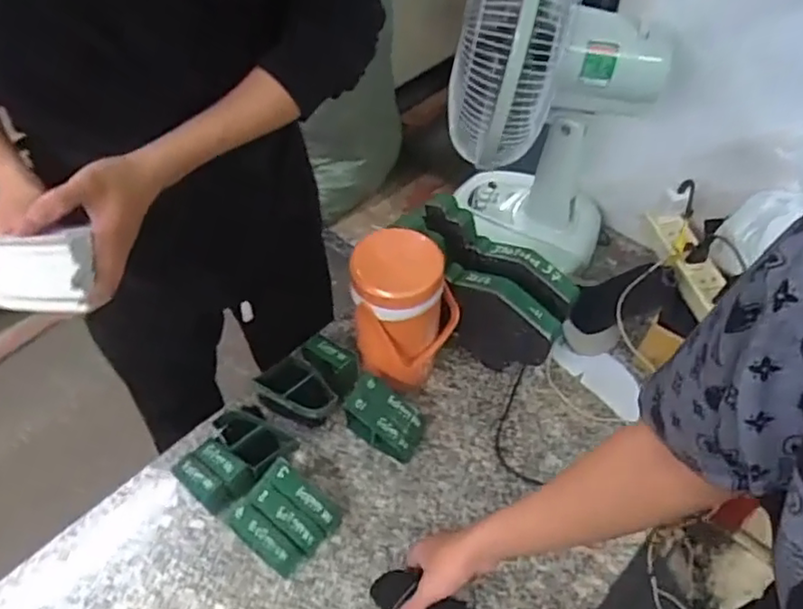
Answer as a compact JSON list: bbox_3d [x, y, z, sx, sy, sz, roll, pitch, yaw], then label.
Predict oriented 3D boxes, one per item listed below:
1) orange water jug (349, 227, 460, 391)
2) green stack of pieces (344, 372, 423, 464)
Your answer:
[{"bbox_3d":[0.003,0.013,0.863,0.124,0.213,0.116,0,52,0],"label":"orange water jug"},{"bbox_3d":[-0.021,0.155,0.872,0.101,0.076,0.073,18,54,13],"label":"green stack of pieces"}]

